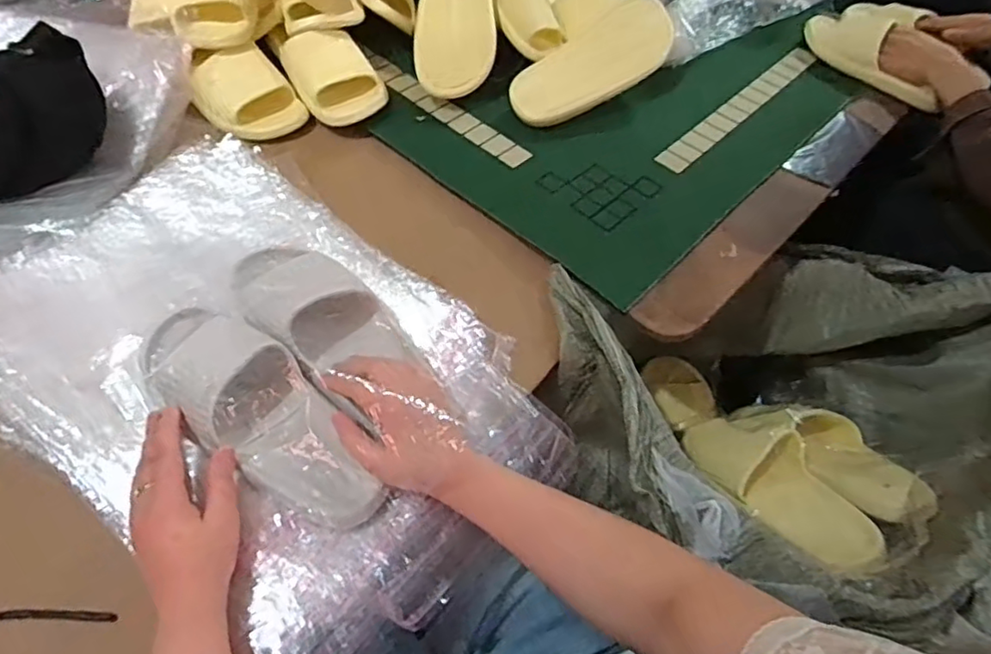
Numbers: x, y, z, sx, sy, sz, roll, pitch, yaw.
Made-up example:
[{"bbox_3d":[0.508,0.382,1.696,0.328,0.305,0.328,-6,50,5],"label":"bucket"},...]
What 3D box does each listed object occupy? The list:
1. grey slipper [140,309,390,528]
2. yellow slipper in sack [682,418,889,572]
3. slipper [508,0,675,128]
[{"bbox_3d":[-0.200,0.067,0.520,0.257,0.061,0.091,40,63,10],"label":"grey slipper"},{"bbox_3d":[0.319,0.165,0.701,0.108,0.067,0.255,-24,36,-18],"label":"yellow slipper in sack"},{"bbox_3d":[0.135,-0.361,0.849,0.126,0.074,0.242,41,63,21],"label":"slipper"}]

